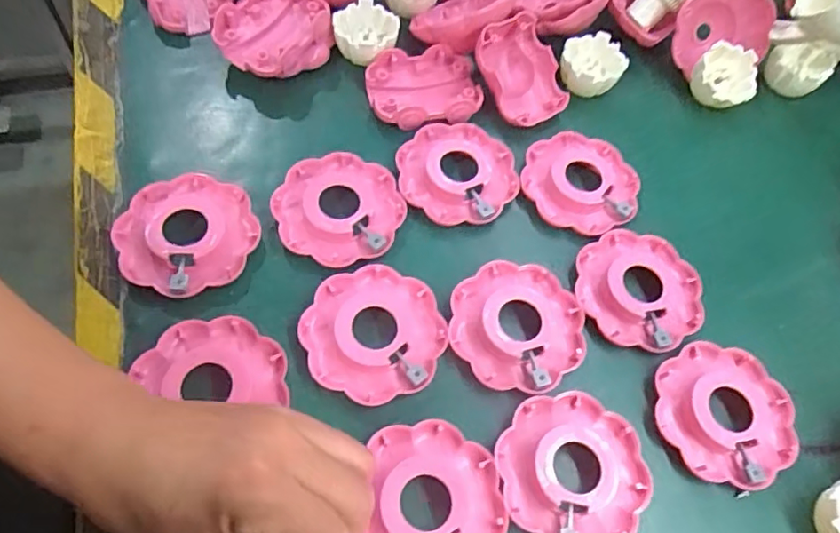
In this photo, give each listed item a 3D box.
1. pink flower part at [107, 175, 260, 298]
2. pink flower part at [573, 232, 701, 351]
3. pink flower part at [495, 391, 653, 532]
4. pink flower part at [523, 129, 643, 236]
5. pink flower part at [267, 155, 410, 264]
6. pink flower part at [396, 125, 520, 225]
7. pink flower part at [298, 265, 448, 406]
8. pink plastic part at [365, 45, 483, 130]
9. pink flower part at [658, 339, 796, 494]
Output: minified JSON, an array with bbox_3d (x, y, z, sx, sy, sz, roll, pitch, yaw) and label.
[{"bbox_3d":[-0.153,-0.021,0.380,0.086,0.018,0.084,15,63,6],"label":"pink flower part"},{"bbox_3d":[0.148,0.015,0.396,0.083,0.015,0.083,1,62,-2],"label":"pink flower part"},{"bbox_3d":[0.087,0.114,0.328,0.083,0.017,0.082,1,62,-2],"label":"pink flower part"},{"bbox_3d":[0.119,-0.064,0.435,0.083,0.012,0.082,1,62,-2],"label":"pink flower part"},{"bbox_3d":[-0.054,-0.041,0.393,0.082,0.014,0.081,1,62,-2],"label":"pink flower part"},{"bbox_3d":[0.027,-0.067,0.431,0.084,0.029,0.085,-4,62,-4],"label":"pink flower part"},{"bbox_3d":[-0.027,0.039,0.355,0.082,0.022,0.082,1,62,-2],"label":"pink flower part"},{"bbox_3d":[0.005,-0.141,0.461,0.087,0.023,0.071,-10,63,-7],"label":"pink plastic part"},{"bbox_3d":[0.188,0.090,0.361,0.082,0.022,0.083,1,62,-2],"label":"pink flower part"}]

